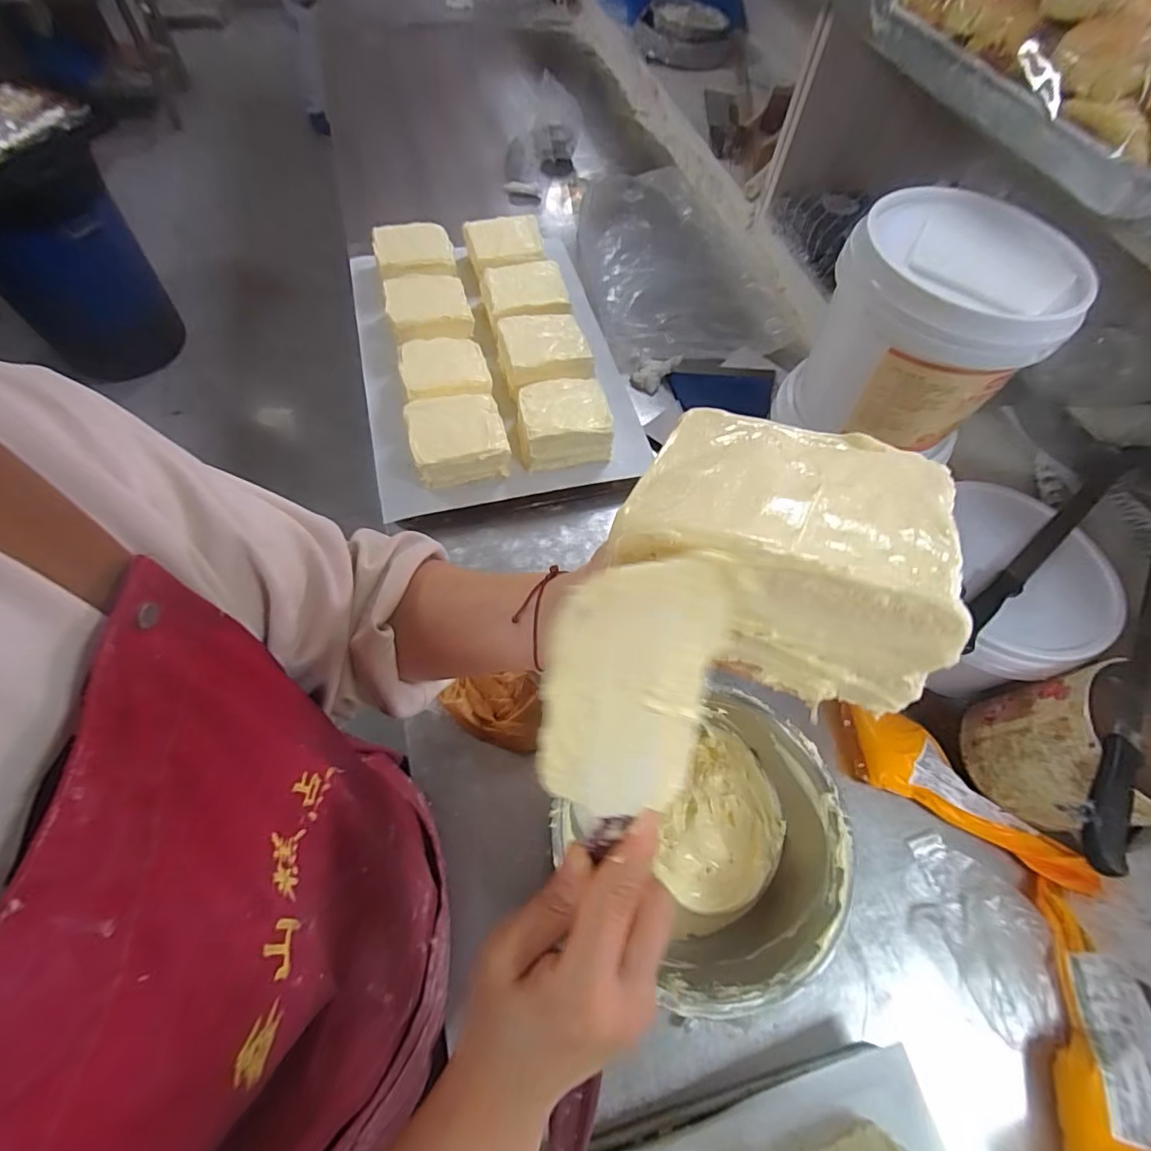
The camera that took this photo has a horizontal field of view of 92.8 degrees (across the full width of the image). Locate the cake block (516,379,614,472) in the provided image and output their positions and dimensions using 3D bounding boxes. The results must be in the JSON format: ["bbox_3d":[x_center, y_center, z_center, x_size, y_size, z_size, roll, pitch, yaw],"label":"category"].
[{"bbox_3d":[-0.019,-0.219,0.784,0.128,0.062,0.119,-8,62,-8],"label":"cake block"}]

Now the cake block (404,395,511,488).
[{"bbox_3d":[-0.162,-0.187,0.756,0.126,0.060,0.112,-12,63,-11],"label":"cake block"}]

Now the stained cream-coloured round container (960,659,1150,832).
[{"bbox_3d":[0.530,0.177,0.561,0.165,0.142,0.145,-8,62,-8],"label":"stained cream-coloured round container"}]

